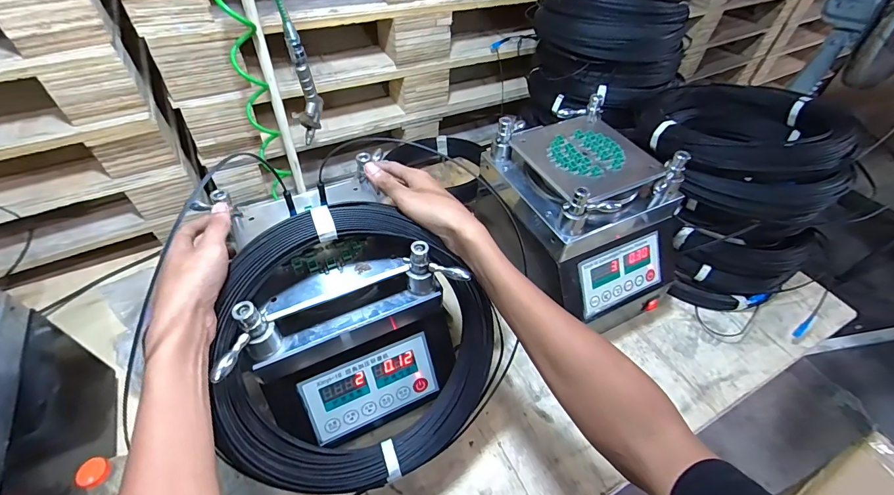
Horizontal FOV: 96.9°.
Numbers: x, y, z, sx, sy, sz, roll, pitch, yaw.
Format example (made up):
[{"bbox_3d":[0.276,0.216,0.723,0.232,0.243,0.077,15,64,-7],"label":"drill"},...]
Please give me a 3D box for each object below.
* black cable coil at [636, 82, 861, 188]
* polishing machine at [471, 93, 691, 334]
[{"bbox_3d":[0.490,-0.204,0.683,0.284,0.110,0.264,1,49,-2],"label":"black cable coil"},{"bbox_3d":[0.212,-0.036,0.659,0.218,0.274,0.280,-21,54,-19],"label":"polishing machine"}]

